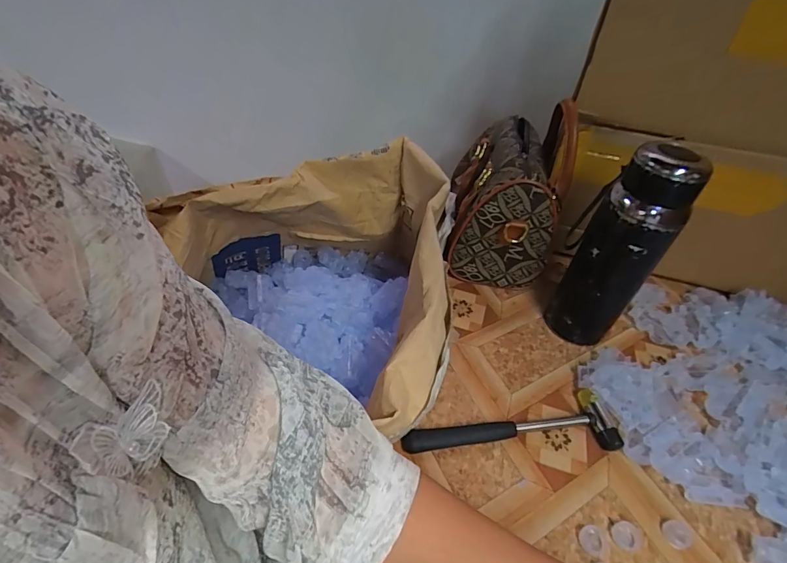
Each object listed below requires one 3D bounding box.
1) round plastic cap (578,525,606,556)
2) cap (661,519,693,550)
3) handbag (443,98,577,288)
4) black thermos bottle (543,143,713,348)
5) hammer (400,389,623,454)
[{"bbox_3d":[0.164,0.211,0.335,0.020,0.004,0.020,3,42,-3],"label":"round plastic cap"},{"bbox_3d":[0.238,0.211,0.342,0.017,0.014,0.021,-15,46,-21],"label":"cap"},{"bbox_3d":[0.157,-0.125,0.582,0.138,0.169,0.235,11,42,7],"label":"handbag"},{"bbox_3d":[0.228,-0.029,0.435,0.079,0.227,0.063,18,43,14],"label":"black thermos bottle"},{"bbox_3d":[0.110,0.136,0.398,0.207,0.020,0.057,0,42,-6],"label":"hammer"}]

